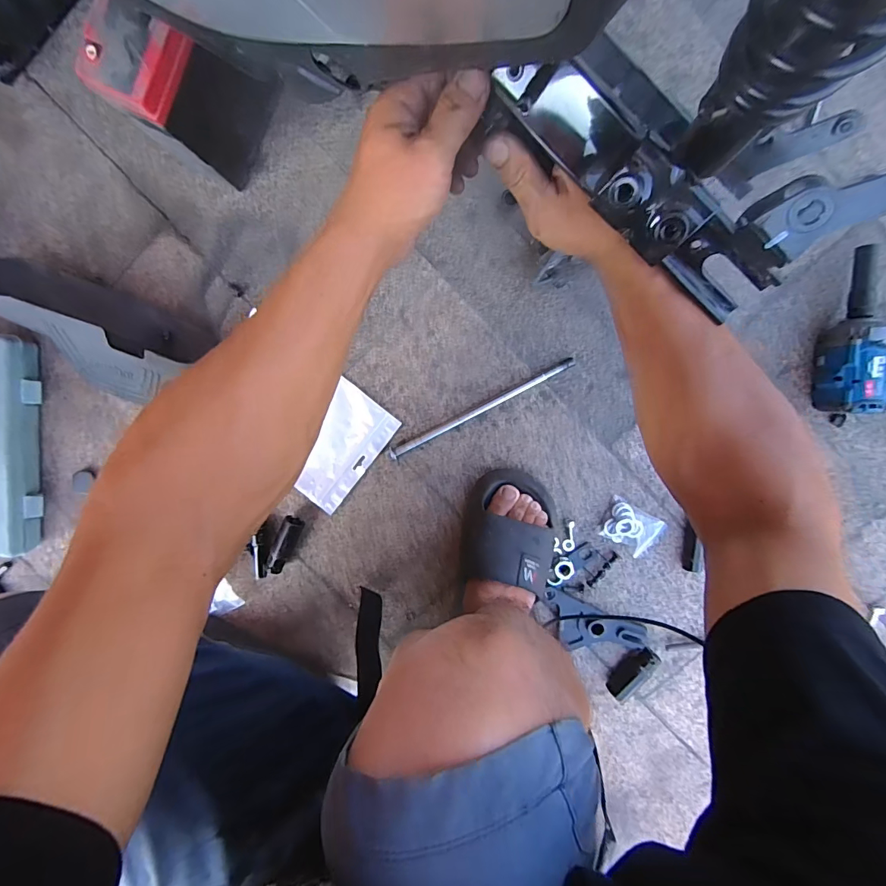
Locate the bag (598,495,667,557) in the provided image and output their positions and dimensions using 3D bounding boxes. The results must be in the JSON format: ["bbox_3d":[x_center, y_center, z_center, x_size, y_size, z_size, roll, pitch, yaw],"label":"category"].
[{"bbox_3d":[0.245,0.111,0.570,0.068,0.013,0.055,29,97,-1],"label":"bag"}]

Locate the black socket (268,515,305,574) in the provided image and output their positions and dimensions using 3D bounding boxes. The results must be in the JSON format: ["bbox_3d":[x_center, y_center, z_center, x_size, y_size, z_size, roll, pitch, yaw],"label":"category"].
[{"bbox_3d":[-0.218,0.140,0.594,0.027,0.028,0.081,24,97,0],"label":"black socket"}]

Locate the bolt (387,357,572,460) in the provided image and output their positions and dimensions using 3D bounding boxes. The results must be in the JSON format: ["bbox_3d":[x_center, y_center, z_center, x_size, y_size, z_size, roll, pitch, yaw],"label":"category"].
[{"bbox_3d":[0.049,-0.045,0.565,0.261,0.012,0.014,-28,95,6],"label":"bolt"}]

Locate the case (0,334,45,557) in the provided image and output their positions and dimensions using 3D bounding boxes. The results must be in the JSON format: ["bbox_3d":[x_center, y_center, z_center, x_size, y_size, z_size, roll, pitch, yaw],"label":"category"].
[{"bbox_3d":[-0.598,0.009,0.590,0.093,0.041,0.303,10,97,1],"label":"case"}]

